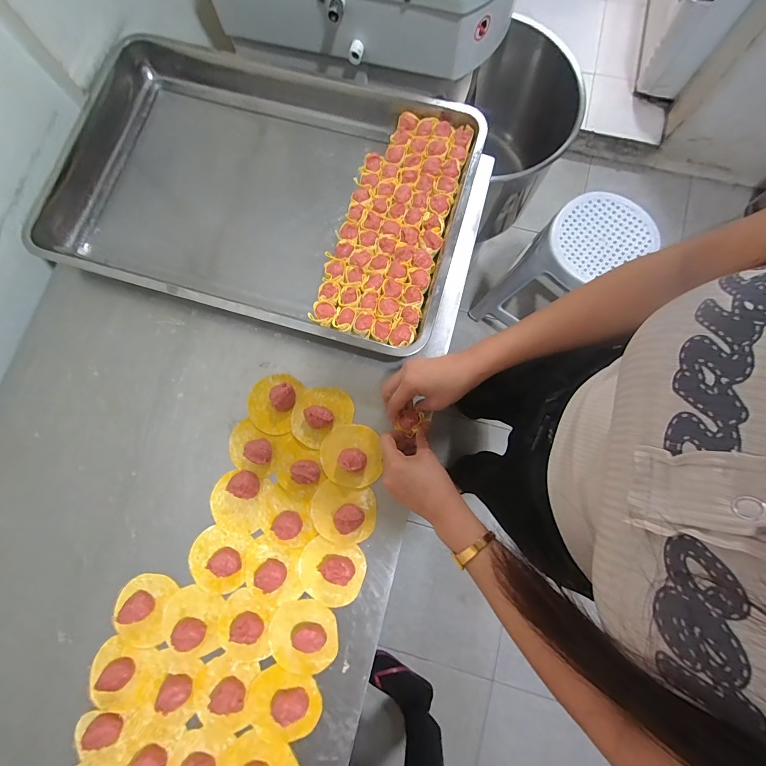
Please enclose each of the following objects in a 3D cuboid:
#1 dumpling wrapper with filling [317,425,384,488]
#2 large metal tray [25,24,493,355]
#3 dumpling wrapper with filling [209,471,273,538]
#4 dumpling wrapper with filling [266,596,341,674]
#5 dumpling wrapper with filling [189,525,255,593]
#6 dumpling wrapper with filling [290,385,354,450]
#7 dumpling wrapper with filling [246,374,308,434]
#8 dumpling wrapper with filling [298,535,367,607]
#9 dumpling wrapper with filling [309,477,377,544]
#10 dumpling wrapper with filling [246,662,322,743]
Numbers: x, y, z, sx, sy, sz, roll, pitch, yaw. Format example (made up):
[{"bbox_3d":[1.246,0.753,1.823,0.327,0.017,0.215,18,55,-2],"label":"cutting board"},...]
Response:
[{"bbox_3d":[-0.044,0.095,0.467,0.081,0.025,0.080,0,78,0],"label":"dumpling wrapper with filling"},{"bbox_3d":[-0.194,-0.297,0.536,0.630,0.053,0.405,17,79,4],"label":"large metal tray"},{"bbox_3d":[-0.190,0.154,0.458,0.070,0.021,0.078,12,79,3],"label":"dumpling wrapper with filling"},{"bbox_3d":[-0.099,0.312,0.429,0.083,0.019,0.083,0,78,0],"label":"dumpling wrapper with filling"},{"bbox_3d":[-0.212,0.226,0.447,0.073,0.021,0.073,19,79,4],"label":"dumpling wrapper with filling"},{"bbox_3d":[-0.086,0.042,0.476,0.072,0.024,0.085,38,81,8],"label":"dumpling wrapper with filling"},{"bbox_3d":[-0.151,0.023,0.481,0.072,0.026,0.082,28,80,6],"label":"dumpling wrapper with filling"},{"bbox_3d":[-0.066,0.239,0.442,0.082,0.021,0.074,12,79,3],"label":"dumpling wrapper with filling"},{"bbox_3d":[-0.052,0.167,0.451,0.085,0.024,0.070,9,78,2],"label":"dumpling wrapper with filling"},{"bbox_3d":[-0.119,0.385,0.417,0.086,0.019,0.071,19,79,4],"label":"dumpling wrapper with filling"}]

